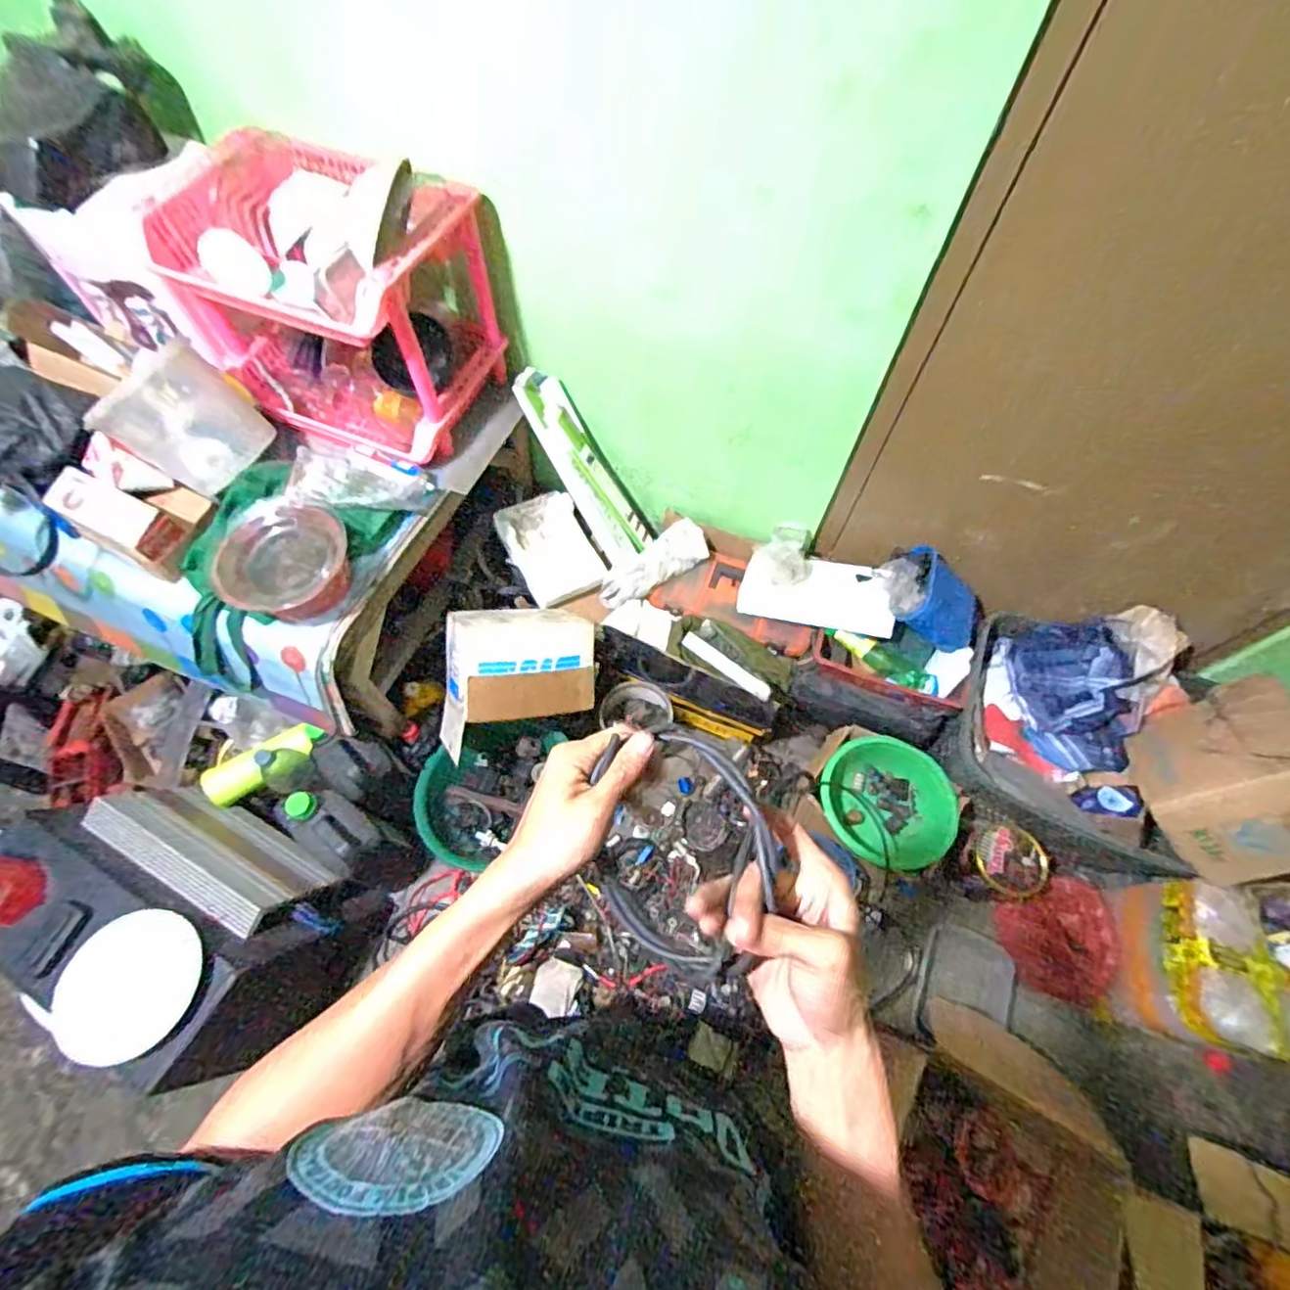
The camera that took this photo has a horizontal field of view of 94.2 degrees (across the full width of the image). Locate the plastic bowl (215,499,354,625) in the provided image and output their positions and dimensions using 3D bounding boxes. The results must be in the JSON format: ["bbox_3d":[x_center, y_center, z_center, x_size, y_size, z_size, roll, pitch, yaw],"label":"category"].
[{"bbox_3d":[-0.611,-0.139,1.016,0.177,0.107,0.208,36,67,16],"label":"plastic bowl"}]

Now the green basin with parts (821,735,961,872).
[{"bbox_3d":[0.527,0.350,1.338,0.277,0.128,0.274,1,63,-1],"label":"green basin with parts"}]

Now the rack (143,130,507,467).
[{"bbox_3d":[-0.551,-0.610,1.091,0.464,0.387,0.352,17,64,7],"label":"rack"}]

